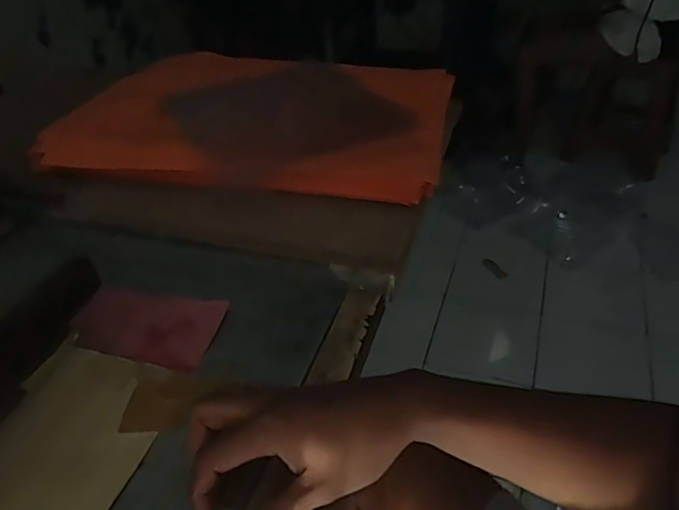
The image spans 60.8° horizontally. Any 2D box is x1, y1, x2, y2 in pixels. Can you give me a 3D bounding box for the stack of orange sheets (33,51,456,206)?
[{"bbox_3d":[-0.107,-0.206,0.827,0.507,0.048,0.355,6,39,10],"label":"stack of orange sheets"}]

